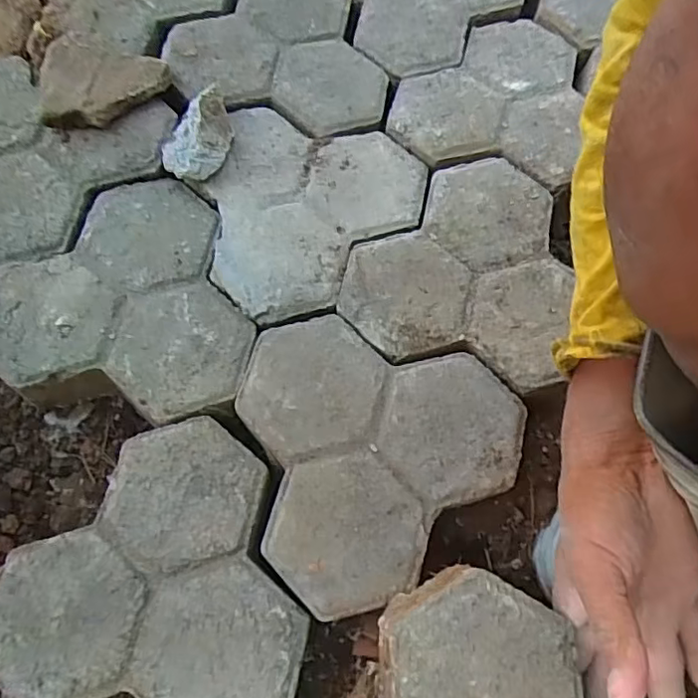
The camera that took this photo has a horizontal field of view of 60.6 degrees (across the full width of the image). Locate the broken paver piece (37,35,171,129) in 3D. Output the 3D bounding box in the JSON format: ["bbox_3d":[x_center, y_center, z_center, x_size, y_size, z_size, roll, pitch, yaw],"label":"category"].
[{"bbox_3d":[-0.195,-0.213,0.480,0.097,0.027,0.072,-7,71,-5],"label":"broken paver piece"}]

